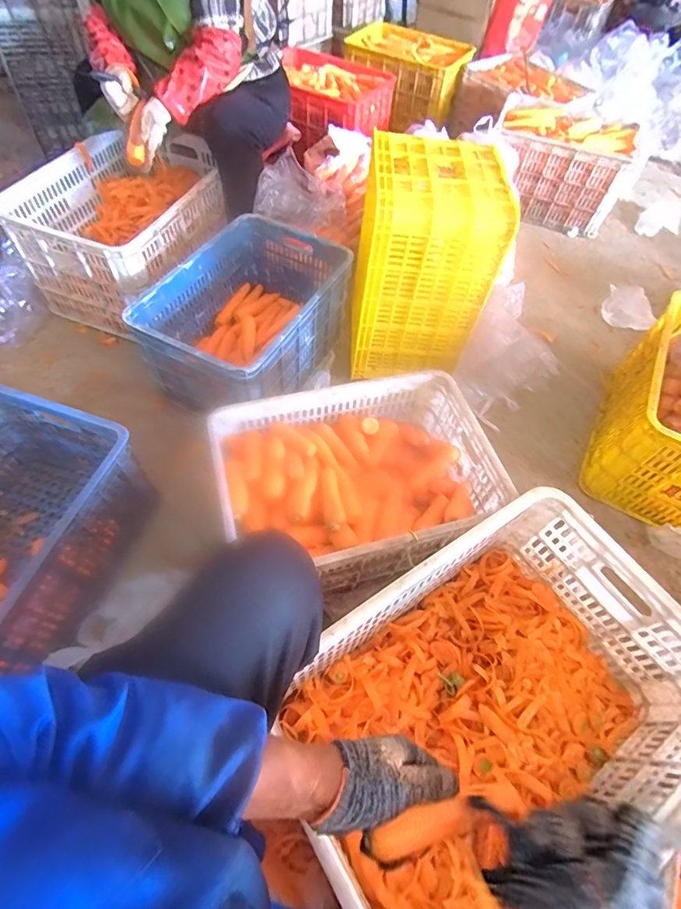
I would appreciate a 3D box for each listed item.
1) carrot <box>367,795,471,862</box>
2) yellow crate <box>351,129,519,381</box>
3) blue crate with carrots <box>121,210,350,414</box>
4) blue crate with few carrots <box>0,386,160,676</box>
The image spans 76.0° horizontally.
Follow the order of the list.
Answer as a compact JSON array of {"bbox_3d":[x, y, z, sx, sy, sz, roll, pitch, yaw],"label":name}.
[{"bbox_3d":[0.068,0.318,0.369,0.086,0.020,0.028,-8,59,-16],"label":"carrot"},{"bbox_3d":[0.206,-0.500,1.137,0.297,0.434,0.318,3,58,-2],"label":"yellow crate"},{"bbox_3d":[-0.237,-0.373,1.178,0.374,0.233,0.560,22,59,10],"label":"blue crate with carrots"},{"bbox_3d":[-0.638,0.151,0.837,0.361,0.263,0.451,17,59,7],"label":"blue crate with few carrots"}]

